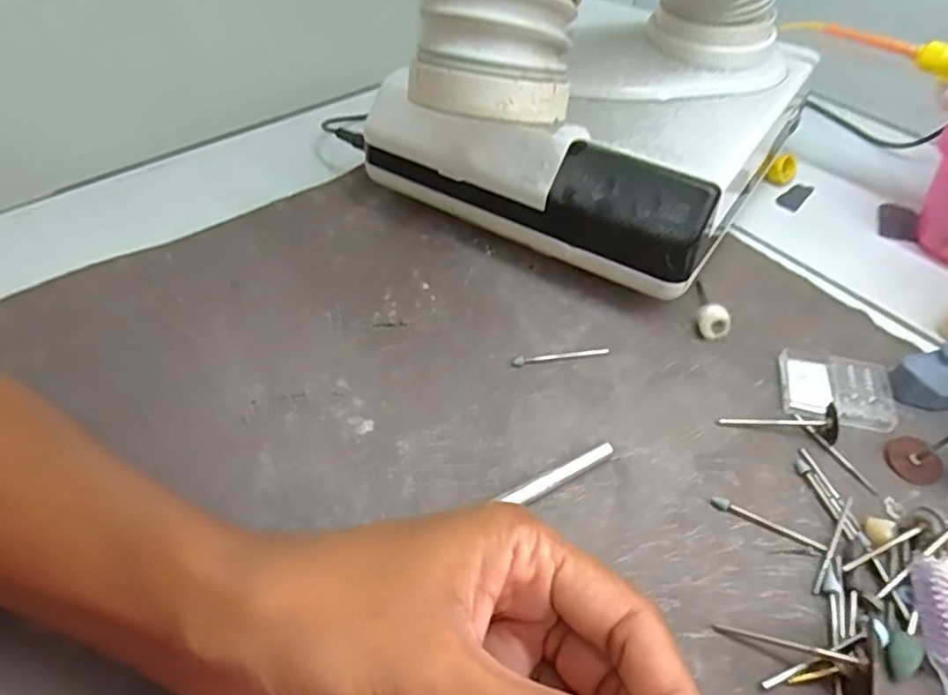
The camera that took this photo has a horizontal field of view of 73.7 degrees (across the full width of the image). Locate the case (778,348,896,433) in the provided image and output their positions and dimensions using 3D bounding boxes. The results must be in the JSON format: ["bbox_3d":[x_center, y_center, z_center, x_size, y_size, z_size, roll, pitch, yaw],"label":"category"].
[{"bbox_3d":[0.162,0.019,0.283,0.045,0.004,0.035,10,50,11],"label":"case"}]

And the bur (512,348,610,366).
[{"bbox_3d":[0.041,0.003,0.299,0.047,0.004,0.004,-8,49,-5],"label":"bur"}]

